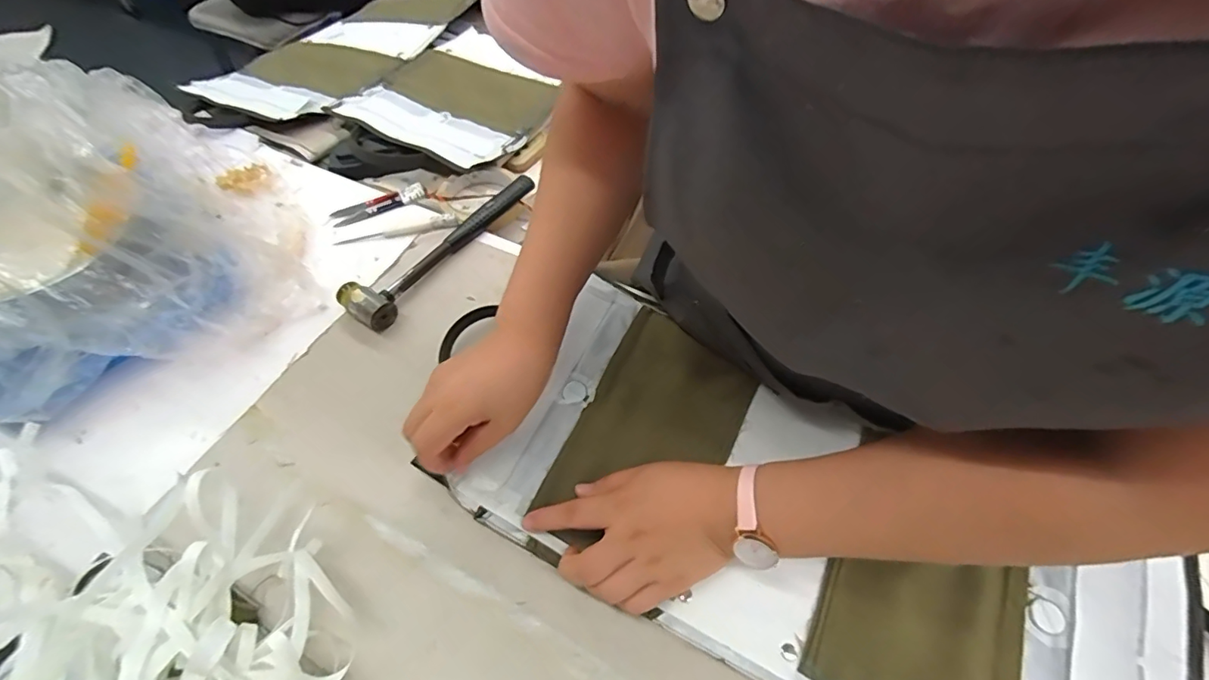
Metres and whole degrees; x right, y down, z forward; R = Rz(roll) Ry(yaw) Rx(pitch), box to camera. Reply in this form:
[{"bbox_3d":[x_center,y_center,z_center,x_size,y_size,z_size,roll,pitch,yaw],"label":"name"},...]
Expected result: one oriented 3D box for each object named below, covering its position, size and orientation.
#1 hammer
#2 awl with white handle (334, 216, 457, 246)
[{"bbox_3d":[-0.160,-0.103,0.533,0.047,0.030,0.238,33,63,20],"label":"hammer"},{"bbox_3d":[-0.222,-0.116,0.552,0.128,0.009,0.014,-9,57,-5],"label":"awl with white handle"}]

